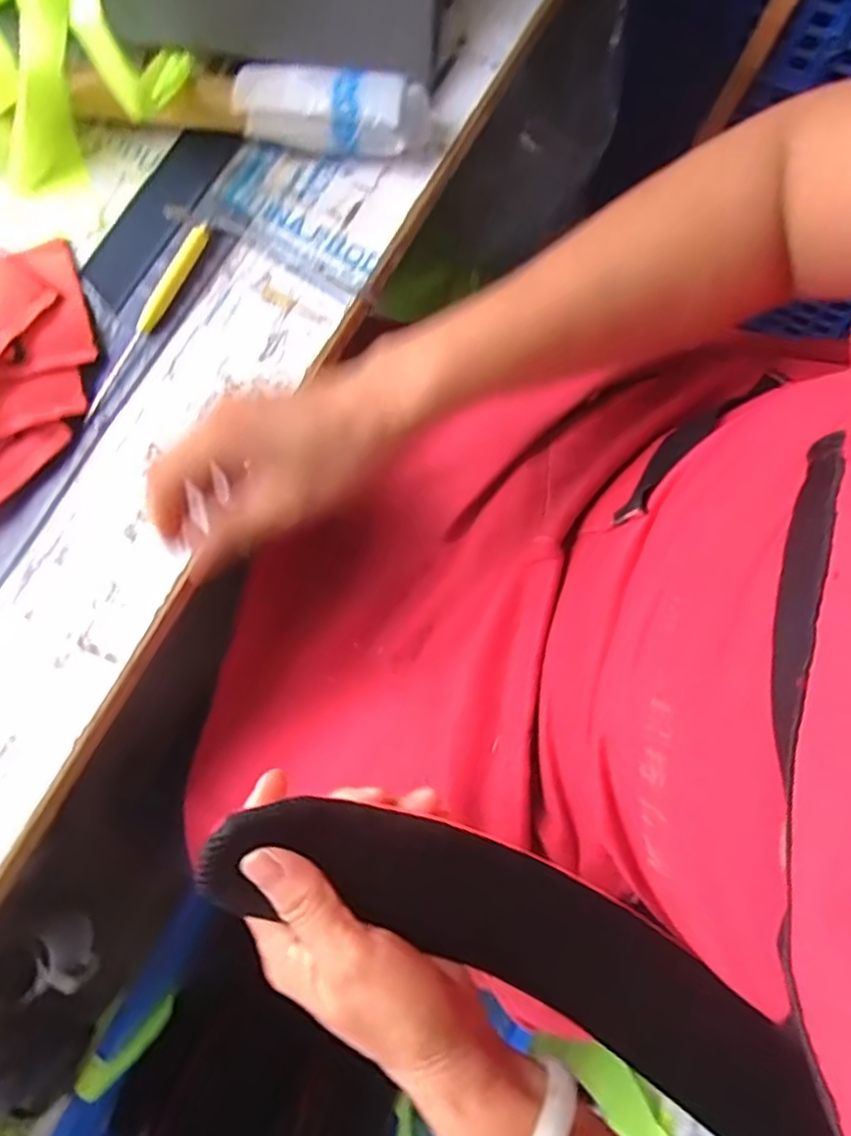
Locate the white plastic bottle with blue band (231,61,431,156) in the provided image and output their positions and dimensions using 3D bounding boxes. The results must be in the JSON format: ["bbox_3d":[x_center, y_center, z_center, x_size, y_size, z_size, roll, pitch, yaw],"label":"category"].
[{"bbox_3d":[-0.062,-0.292,0.440,0.121,0.036,0.045,10,80,1],"label":"white plastic bottle with blue band"}]

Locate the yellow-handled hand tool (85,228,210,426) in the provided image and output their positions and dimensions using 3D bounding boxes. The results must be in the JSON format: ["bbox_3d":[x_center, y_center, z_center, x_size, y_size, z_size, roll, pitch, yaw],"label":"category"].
[{"bbox_3d":[-0.172,-0.154,0.424,0.012,0.008,0.139,27,80,4],"label":"yellow-handled hand tool"}]

